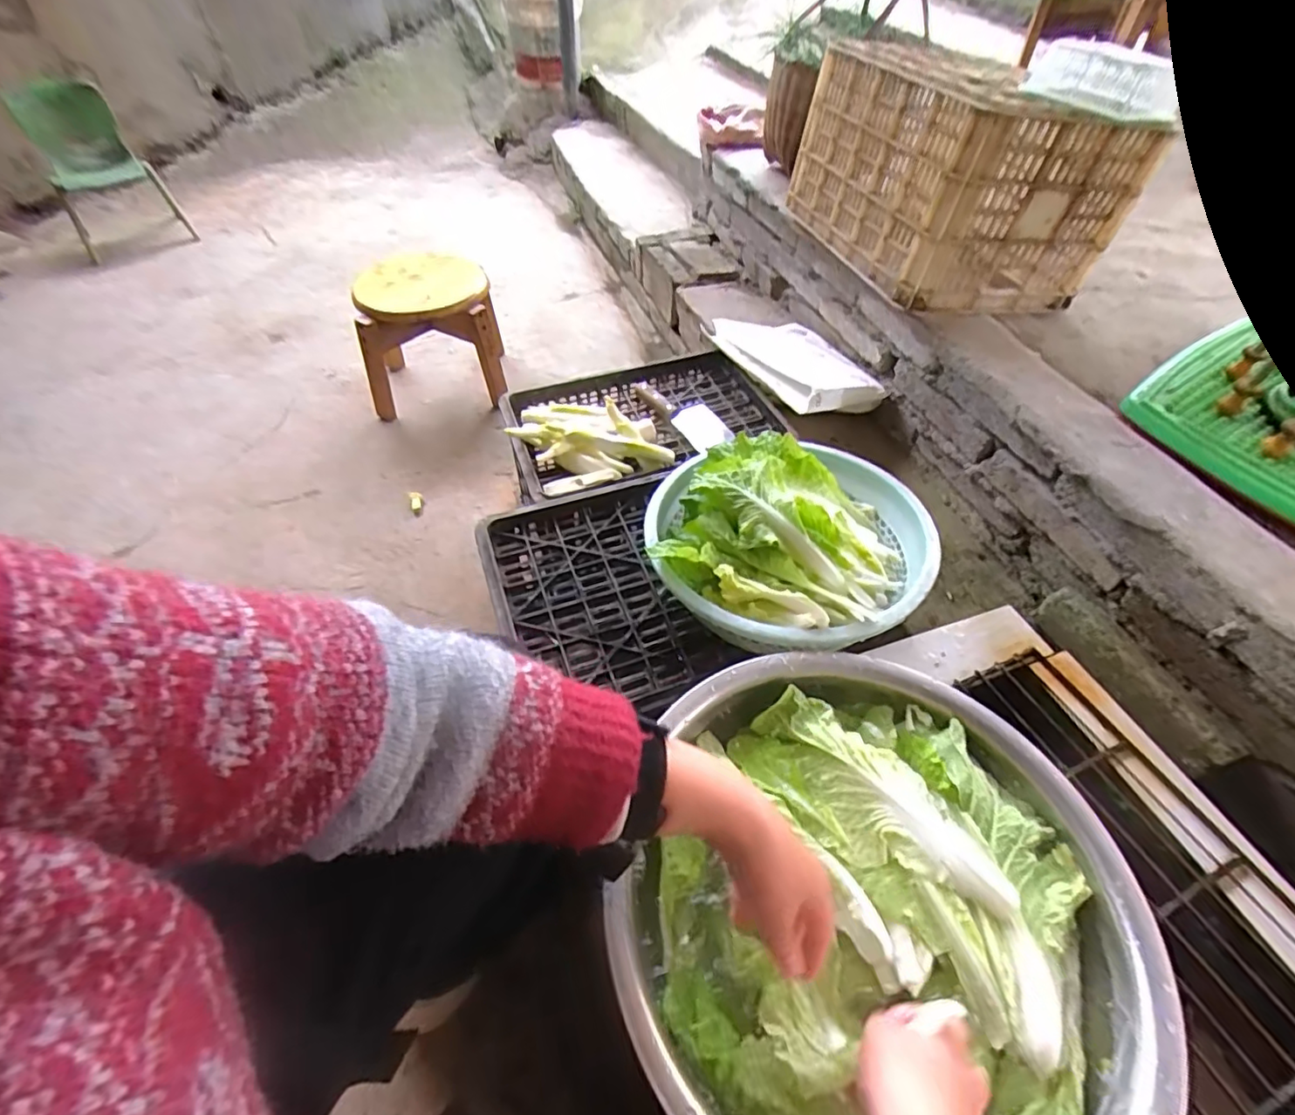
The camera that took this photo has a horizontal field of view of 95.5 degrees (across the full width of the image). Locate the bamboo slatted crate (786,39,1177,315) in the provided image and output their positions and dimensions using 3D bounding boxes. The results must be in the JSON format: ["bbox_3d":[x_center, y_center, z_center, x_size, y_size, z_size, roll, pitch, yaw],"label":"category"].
[{"bbox_3d":[0.474,-0.611,0.932,0.332,0.262,0.411,-9,51,-7],"label":"bamboo slatted crate"}]

